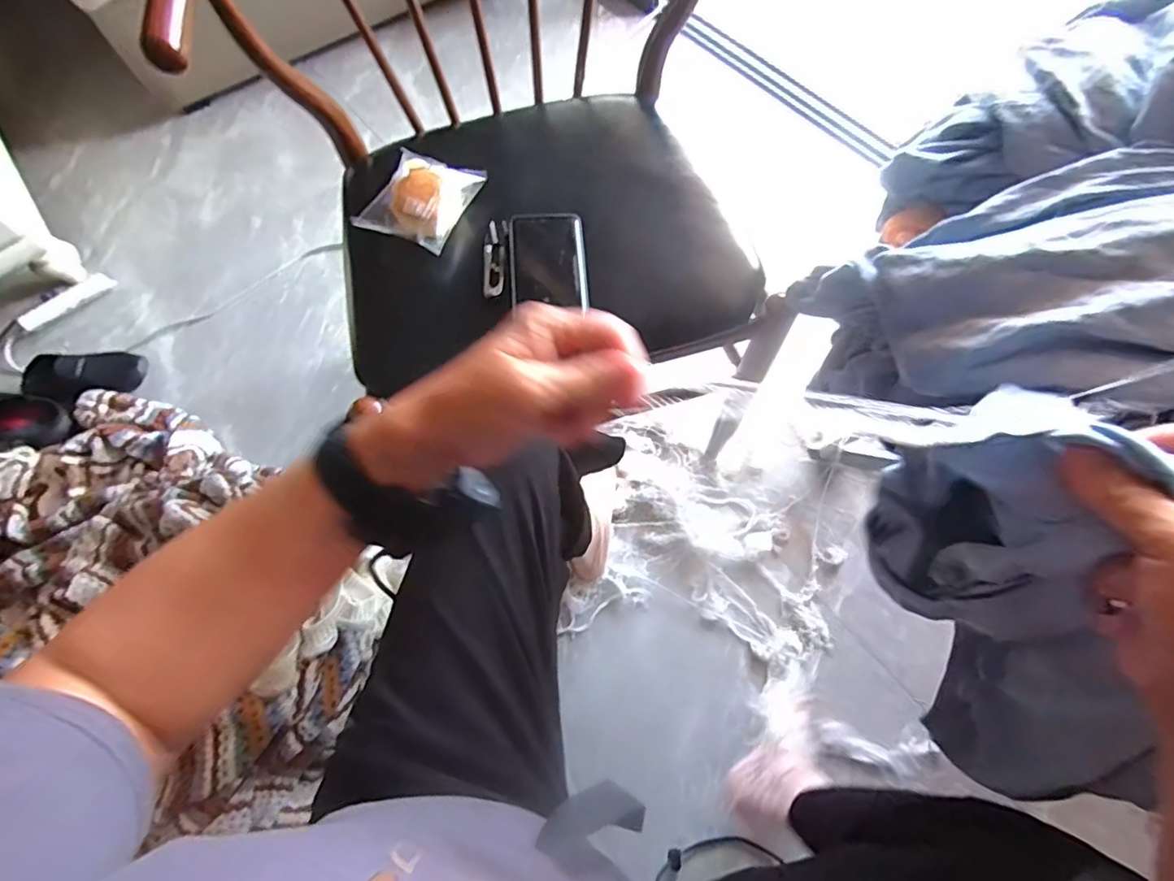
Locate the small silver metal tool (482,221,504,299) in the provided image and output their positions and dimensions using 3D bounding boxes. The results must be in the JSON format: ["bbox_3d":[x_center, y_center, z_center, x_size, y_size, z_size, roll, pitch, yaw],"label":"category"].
[{"bbox_3d":[-0.101,-0.195,0.607,0.023,0.011,0.098,-3,66,2],"label":"small silver metal tool"}]

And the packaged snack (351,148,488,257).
[{"bbox_3d":[-0.178,-0.261,0.608,0.092,0.038,0.118,21,69,11],"label":"packaged snack"}]

